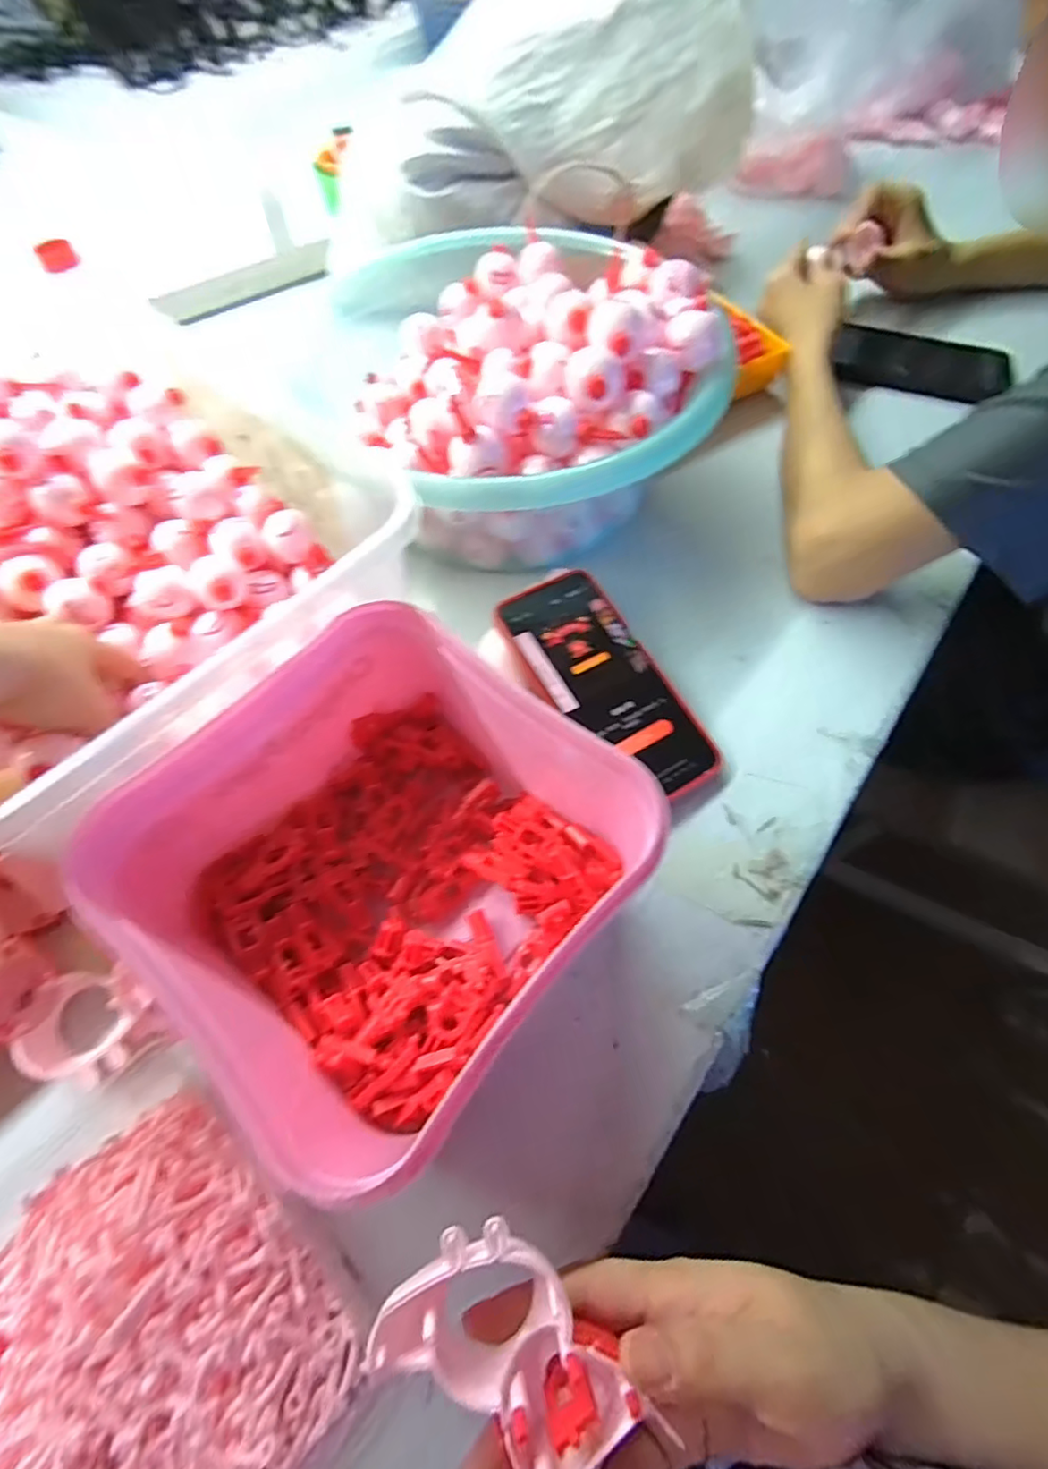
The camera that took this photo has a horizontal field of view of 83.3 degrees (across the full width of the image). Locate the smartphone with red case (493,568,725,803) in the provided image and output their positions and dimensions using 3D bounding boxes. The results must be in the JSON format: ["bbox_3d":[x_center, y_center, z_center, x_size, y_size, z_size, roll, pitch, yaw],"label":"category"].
[{"bbox_3d":[0.051,-0.030,0.372,0.076,0.006,0.161,-27,75,-16],"label":"smartphone with red case"}]

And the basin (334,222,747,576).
[{"bbox_3d":[0.005,-0.259,0.447,0.217,0.145,0.260,-16,62,-7],"label":"basin"}]

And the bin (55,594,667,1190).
[{"bbox_3d":[-0.063,0.066,0.290,0.191,0.106,0.191,37,68,19],"label":"bin"}]

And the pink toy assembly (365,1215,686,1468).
[{"bbox_3d":[-0.002,0.208,0.199,0.096,0.026,0.050,48,69,-6],"label":"pink toy assembly"}]

